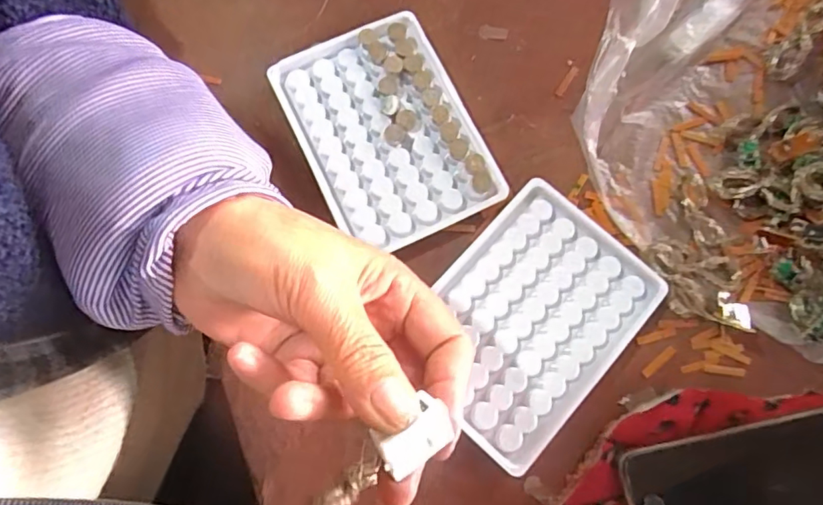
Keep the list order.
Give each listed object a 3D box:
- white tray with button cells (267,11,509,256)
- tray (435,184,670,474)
[{"bbox_3d":[-0.015,-0.070,0.308,0.094,0.014,0.131,-25,77,-6],"label":"white tray with button cells"},{"bbox_3d":[0.062,0.035,0.285,0.094,0.010,0.130,41,80,10],"label":"tray"}]

